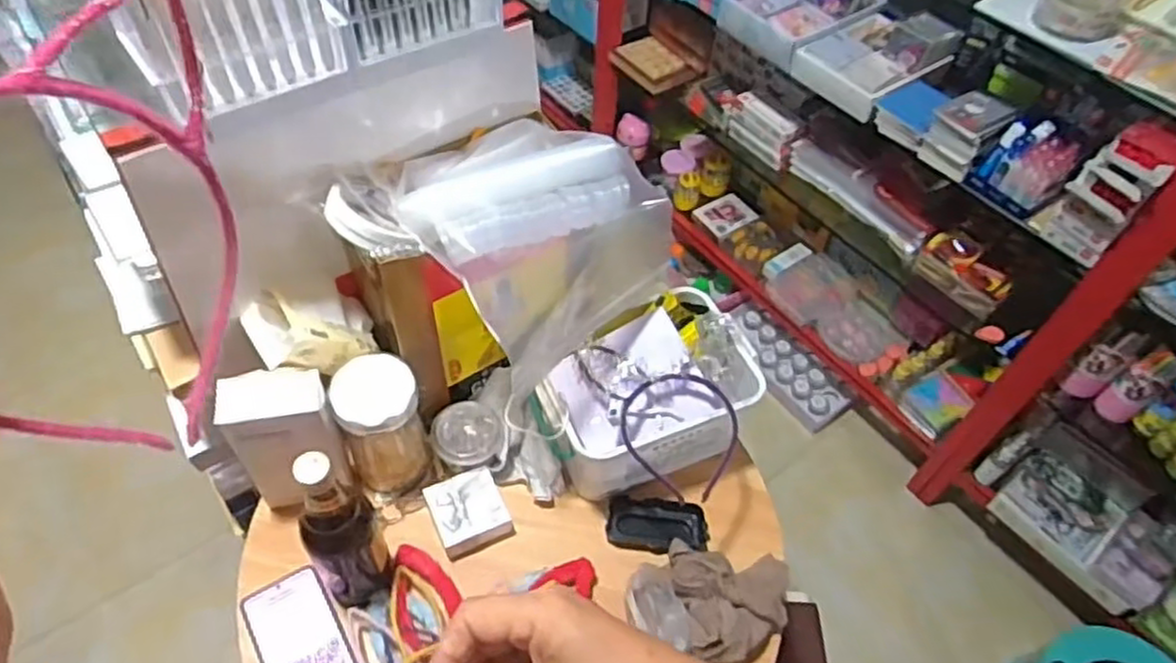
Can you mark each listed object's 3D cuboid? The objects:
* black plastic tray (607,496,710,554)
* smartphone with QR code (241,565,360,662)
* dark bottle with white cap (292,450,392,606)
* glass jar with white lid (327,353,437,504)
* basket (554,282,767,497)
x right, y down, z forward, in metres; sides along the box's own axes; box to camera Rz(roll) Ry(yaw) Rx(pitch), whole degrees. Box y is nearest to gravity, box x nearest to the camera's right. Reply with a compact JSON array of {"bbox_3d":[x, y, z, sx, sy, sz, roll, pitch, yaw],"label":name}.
[{"bbox_3d":[0.078,0.216,0.822,0.111,0.022,0.061,7,52,1],"label":"black plastic tray"},{"bbox_3d":[-0.275,0.313,0.720,0.078,0.010,0.165,-25,57,-22],"label":"smartphone with QR code"},{"bbox_3d":[-0.226,0.184,0.678,0.065,0.216,0.053,-23,57,-21],"label":"dark bottle with white cap"},{"bbox_3d":[-0.218,0.109,0.797,0.082,0.158,0.085,2,52,-3],"label":"glass jar with white lid"},{"bbox_3d":[0.065,0.073,0.857,0.233,0.131,0.189,-10,53,-11],"label":"basket"}]

